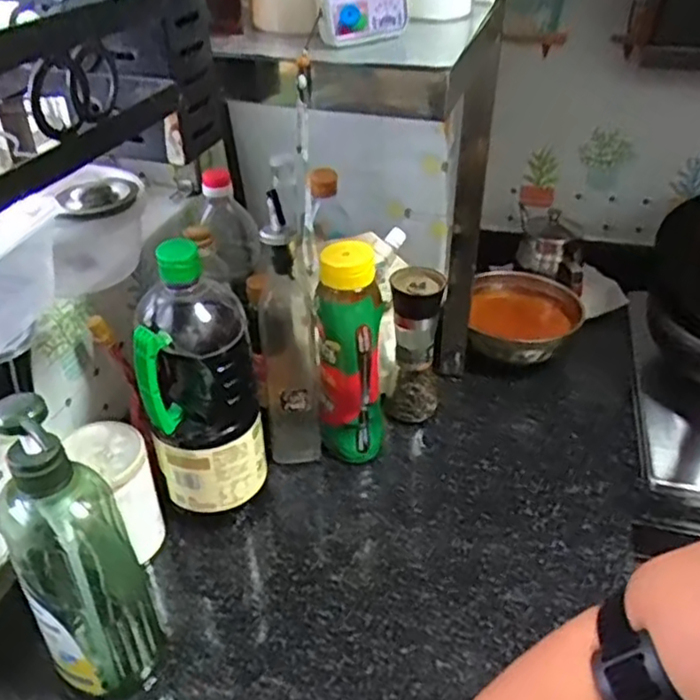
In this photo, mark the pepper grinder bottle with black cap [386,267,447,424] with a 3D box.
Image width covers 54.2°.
[{"bbox_3d":[0.076,0.001,0.790,0.057,0.180,0.061,7,37,10],"label":"pepper grinder bottle with black cap"}]

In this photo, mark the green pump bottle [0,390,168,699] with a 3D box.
[{"bbox_3d":[-0.194,0.153,0.492,0.079,0.280,0.065,-22,41,-27],"label":"green pump bottle"}]

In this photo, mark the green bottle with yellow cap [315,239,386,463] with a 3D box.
[{"bbox_3d":[0.002,0.011,0.718,0.068,0.246,0.063,0,36,0],"label":"green bottle with yellow cap"}]

